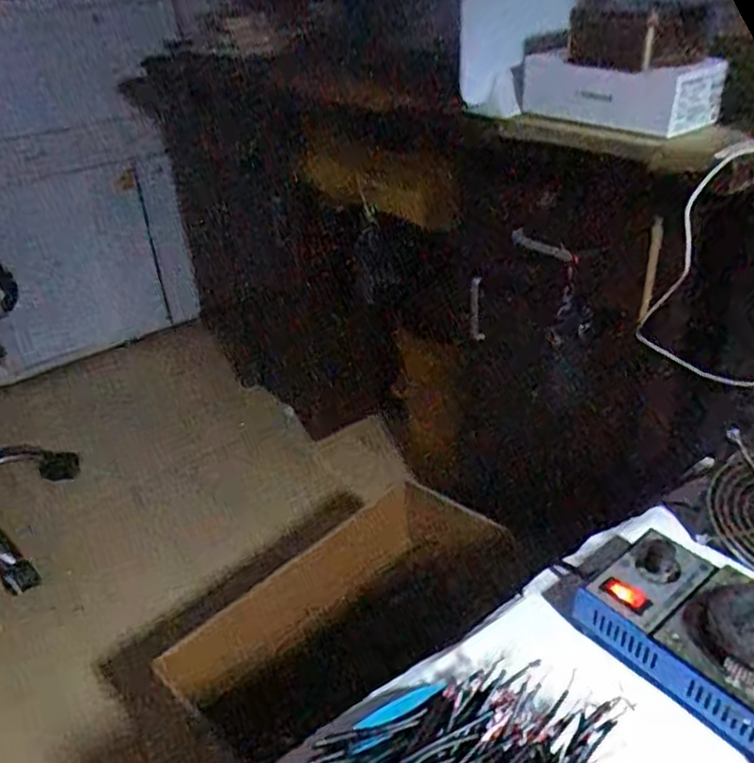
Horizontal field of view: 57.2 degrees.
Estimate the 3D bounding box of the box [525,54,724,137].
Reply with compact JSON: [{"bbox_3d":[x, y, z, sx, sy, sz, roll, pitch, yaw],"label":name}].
[{"bbox_3d":[0.235,-0.286,0.677,0.083,0.055,0.183,-24,38,-27],"label":"box"}]

